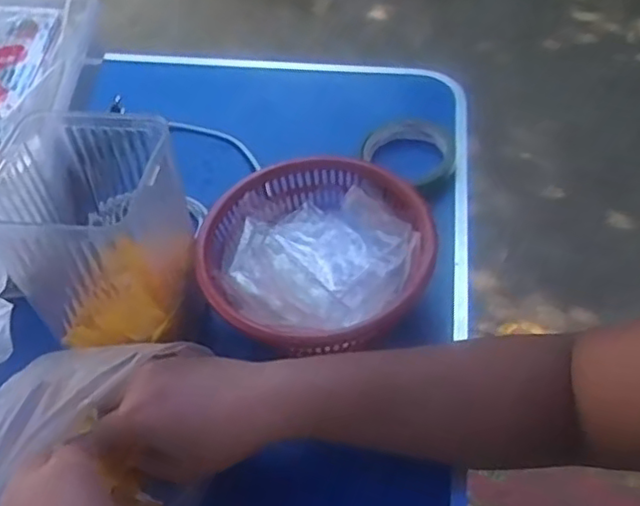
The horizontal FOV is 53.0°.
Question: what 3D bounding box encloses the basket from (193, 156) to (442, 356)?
[{"bbox_3d":[-0.003,0.004,0.495,0.173,0.049,0.168,-3,50,3],"label":"basket"}]

